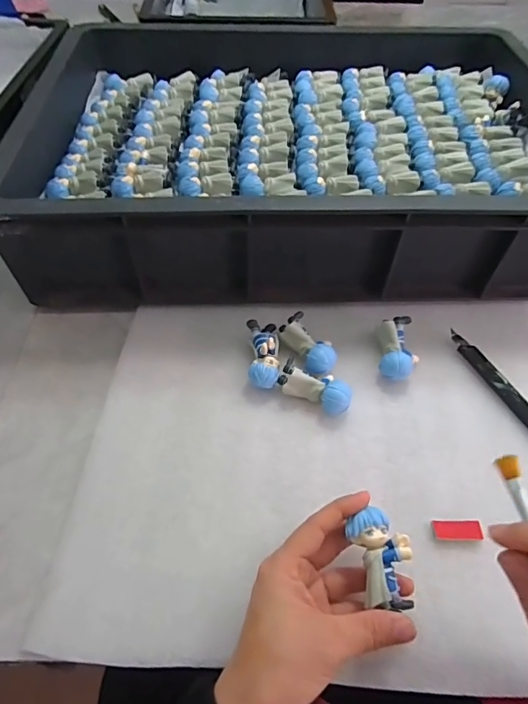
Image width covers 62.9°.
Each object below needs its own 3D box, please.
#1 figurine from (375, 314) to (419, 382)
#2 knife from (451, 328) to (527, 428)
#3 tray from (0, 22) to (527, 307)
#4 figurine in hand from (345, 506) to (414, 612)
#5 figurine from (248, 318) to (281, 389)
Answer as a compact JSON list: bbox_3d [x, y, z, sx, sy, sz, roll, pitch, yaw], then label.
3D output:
[{"bbox_3d":[0.125,-0.003,0.401,0.035,0.024,0.066,4,54,3],"label":"figurine"},{"bbox_3d":[0.216,0.033,0.386,0.016,0.007,0.136,-22,57,-16],"label":"knife"},{"bbox_3d":[0.050,-0.245,0.514,0.573,0.123,0.401,-1,54,-1],"label":"tray"},{"bbox_3d":[0.075,0.130,0.271,0.034,0.025,0.055,-10,54,-7],"label":"figurine in hand"},{"bbox_3d":[0.000,0.001,0.389,0.027,0.031,0.067,-1,54,-1],"label":"figurine"}]

